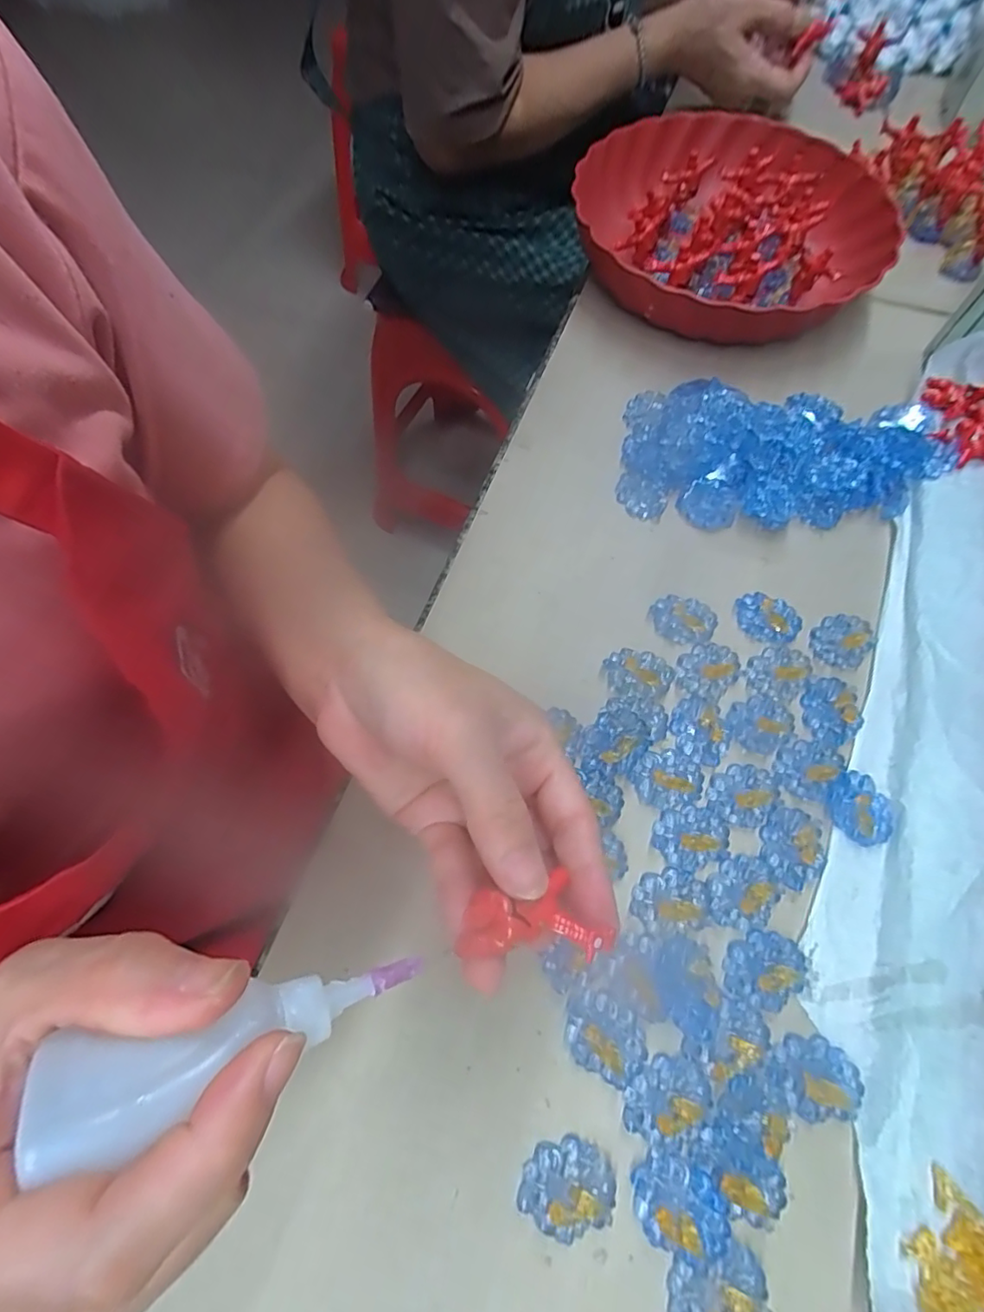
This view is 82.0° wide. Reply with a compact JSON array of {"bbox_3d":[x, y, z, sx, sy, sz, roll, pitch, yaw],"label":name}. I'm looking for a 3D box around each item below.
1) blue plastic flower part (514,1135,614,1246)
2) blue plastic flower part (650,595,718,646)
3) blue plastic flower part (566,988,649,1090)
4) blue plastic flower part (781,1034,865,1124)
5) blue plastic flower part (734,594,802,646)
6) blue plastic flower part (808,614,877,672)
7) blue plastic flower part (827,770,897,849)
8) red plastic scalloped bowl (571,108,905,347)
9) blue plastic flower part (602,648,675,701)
[{"bbox_3d":[0.030,0.216,0.230,0.038,0.005,0.029,-9,66,-5],"label":"blue plastic flower part"},{"bbox_3d":[0.113,-0.022,0.333,0.036,0.006,0.029,25,68,10],"label":"blue plastic flower part"},{"bbox_3d":[0.050,0.167,0.248,0.036,0.011,0.030,22,67,9],"label":"blue plastic flower part"},{"bbox_3d":[0.143,0.183,0.243,0.032,0.013,0.030,10,66,3],"label":"blue plastic flower part"},{"bbox_3d":[0.163,-0.023,0.336,0.037,0.006,0.030,19,67,7],"label":"blue plastic flower part"},{"bbox_3d":[0.203,-0.009,0.329,0.030,0.005,0.035,37,70,14],"label":"blue plastic flower part"},{"bbox_3d":[0.189,0.078,0.288,0.033,0.009,0.032,26,68,10],"label":"blue plastic flower part"},{"bbox_3d":[0.185,-0.333,0.449,0.238,0.064,0.222,0,66,-1],"label":"red plastic scalloped bowl"},{"bbox_3d":[0.083,0.009,0.316,0.037,0.016,0.030,12,66,4],"label":"blue plastic flower part"}]

